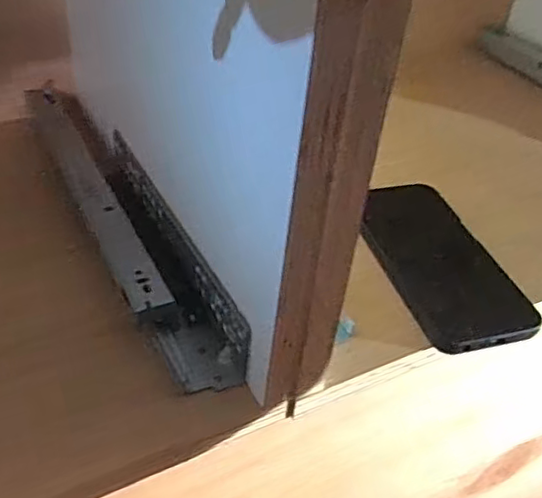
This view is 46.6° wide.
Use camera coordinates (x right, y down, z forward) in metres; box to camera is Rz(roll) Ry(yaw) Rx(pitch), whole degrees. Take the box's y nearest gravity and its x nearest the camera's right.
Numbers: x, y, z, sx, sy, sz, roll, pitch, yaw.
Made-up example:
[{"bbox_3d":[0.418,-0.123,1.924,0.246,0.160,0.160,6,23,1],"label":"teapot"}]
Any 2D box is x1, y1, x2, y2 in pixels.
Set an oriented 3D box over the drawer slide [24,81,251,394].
[{"bbox_3d":[-0.097,-0.017,0.443,0.060,0.045,0.286,-16,45,-24],"label":"drawer slide"}]

